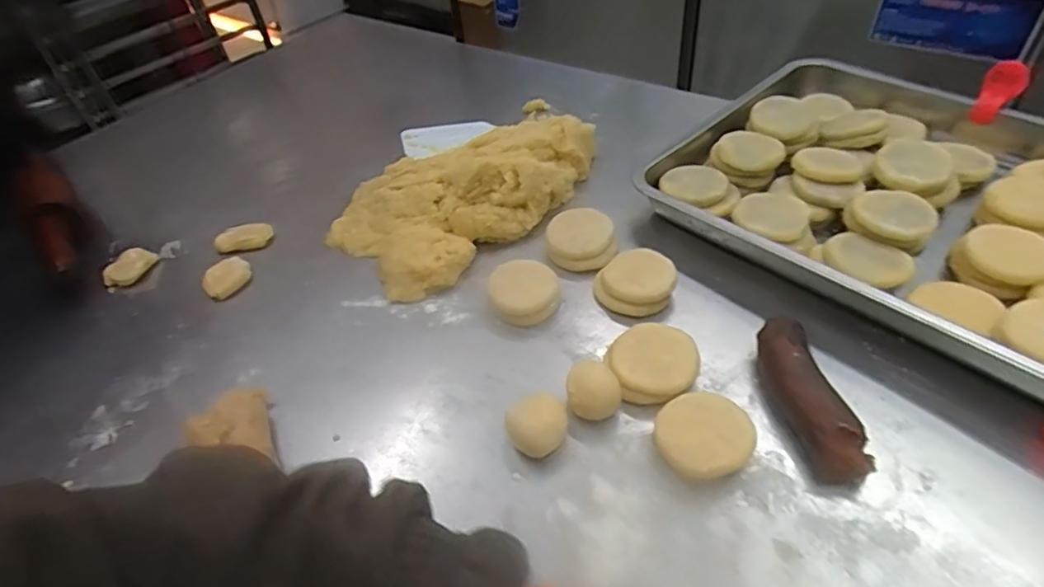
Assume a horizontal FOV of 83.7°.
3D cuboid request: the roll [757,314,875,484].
[{"bbox_3d":[0.198,0.071,0.409,0.041,0.034,0.126,-10,45,-2],"label":"roll"}]

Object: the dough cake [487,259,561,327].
[{"bbox_3d":[0.002,-0.001,0.507,0.059,0.031,0.050,-12,45,-4],"label":"dough cake"}]

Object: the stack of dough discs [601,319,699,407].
[{"bbox_3d":[0.099,0.054,0.442,0.066,0.033,0.054,-5,45,3],"label":"stack of dough discs"}]

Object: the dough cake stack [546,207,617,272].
[{"bbox_3d":[0.056,-0.050,0.553,0.062,0.025,0.070,-6,45,2],"label":"dough cake stack"}]

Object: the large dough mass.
[{"bbox_3d":[-0.063,-0.123,0.619,0.291,0.069,0.191,-38,52,-27],"label":"large dough mass"}]

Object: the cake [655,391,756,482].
[{"bbox_3d":[0.125,0.099,0.399,0.060,0.023,0.065,12,48,19],"label":"cake"}]

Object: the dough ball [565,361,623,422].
[{"bbox_3d":[0.053,0.073,0.431,0.038,0.028,0.035,-4,45,4],"label":"dough ball"}]

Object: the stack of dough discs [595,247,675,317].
[{"bbox_3d":[0.097,-0.008,0.507,0.065,0.037,0.052,3,46,11],"label":"stack of dough discs"}]

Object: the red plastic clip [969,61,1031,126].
[{"bbox_3d":[0.479,-0.199,0.585,0.034,0.056,0.022,29,56,31],"label":"red plastic clip"}]

